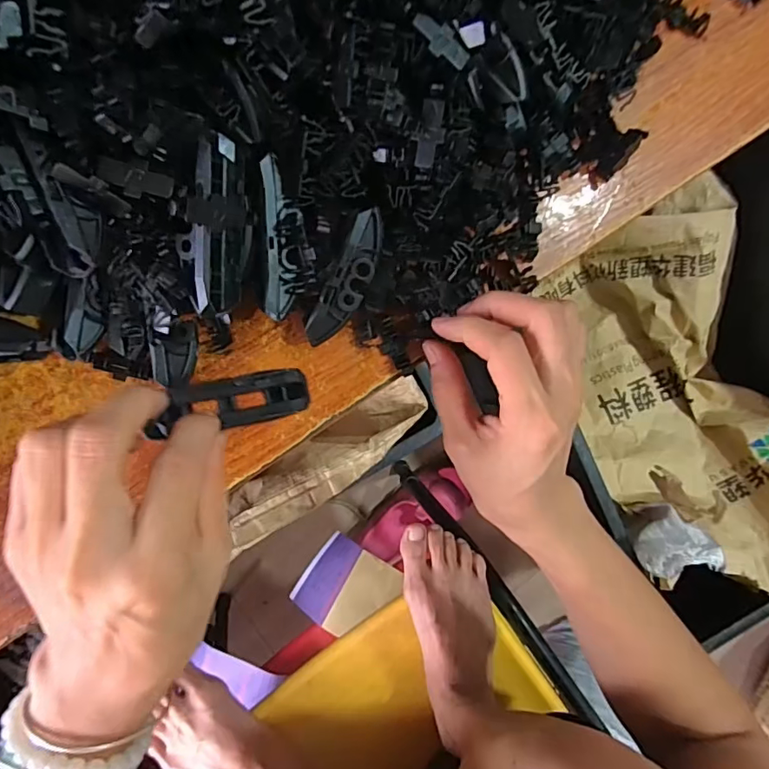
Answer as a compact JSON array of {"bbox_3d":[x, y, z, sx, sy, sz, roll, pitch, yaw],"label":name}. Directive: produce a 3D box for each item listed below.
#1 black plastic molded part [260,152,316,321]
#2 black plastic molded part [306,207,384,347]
[{"bbox_3d":[-0.043,-0.064,0.224,0.021,0.009,0.067,-3,104,-9],"label":"black plastic molded part"},{"bbox_3d":[-0.017,-0.049,0.242,0.018,0.008,0.068,26,104,-9],"label":"black plastic molded part"}]

